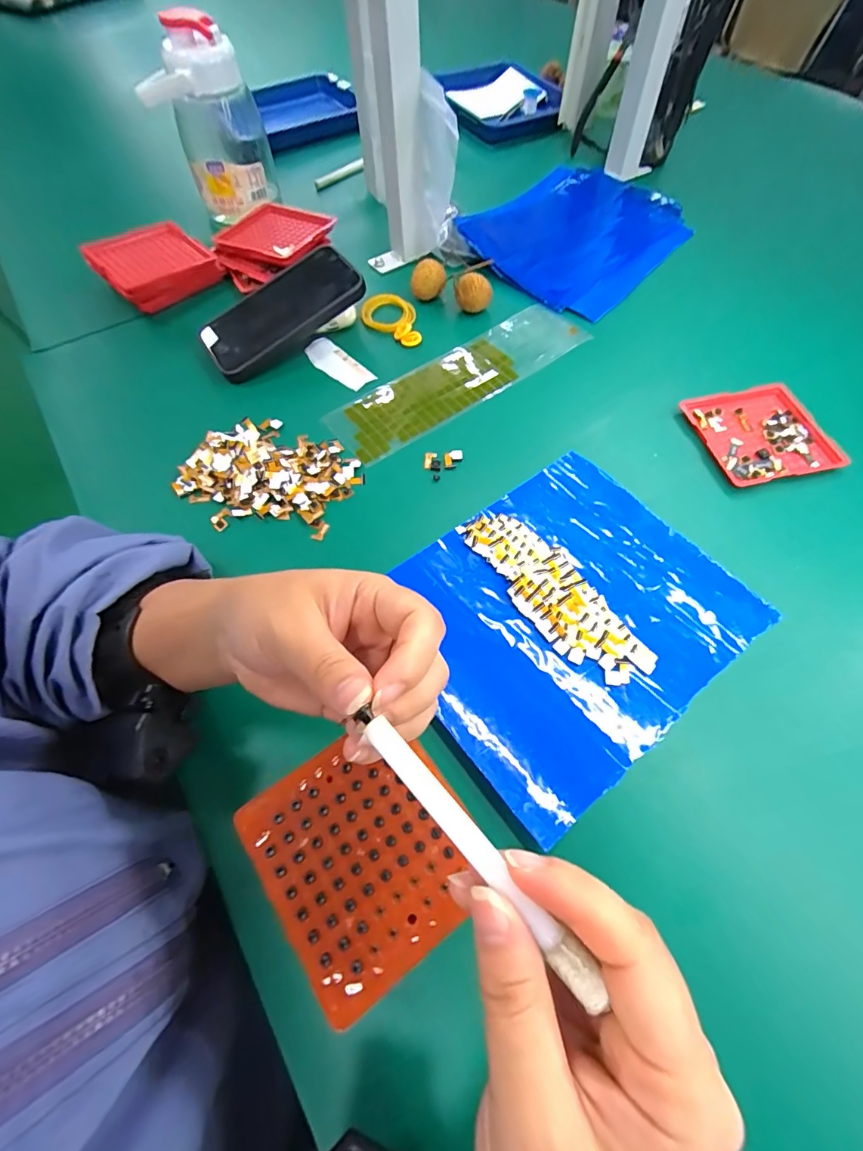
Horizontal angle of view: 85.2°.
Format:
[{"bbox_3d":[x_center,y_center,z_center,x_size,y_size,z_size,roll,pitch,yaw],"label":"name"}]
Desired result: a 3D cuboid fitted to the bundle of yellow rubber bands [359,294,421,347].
[{"bbox_3d":[-0.042,-0.261,0.480,0.055,0.015,0.069,-6,62,-2],"label":"bundle of yellow rubber bands"}]

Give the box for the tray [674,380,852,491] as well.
[{"bbox_3d":[0.281,-0.122,0.402,0.097,0.014,0.101,-8,62,-3],"label":"tray"}]

